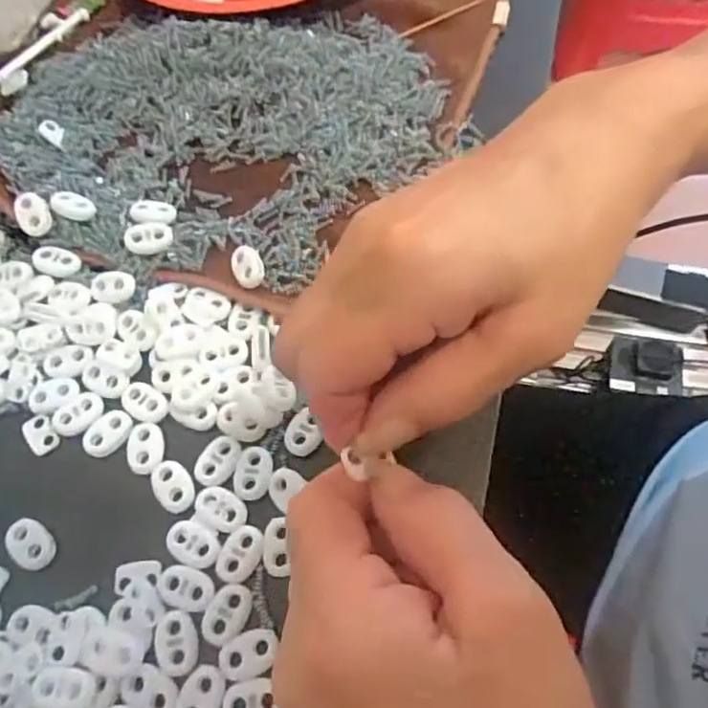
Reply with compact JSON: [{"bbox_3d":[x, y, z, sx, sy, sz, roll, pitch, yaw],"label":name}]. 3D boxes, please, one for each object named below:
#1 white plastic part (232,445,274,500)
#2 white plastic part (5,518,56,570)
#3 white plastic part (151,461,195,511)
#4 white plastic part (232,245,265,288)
[{"bbox_3d":[-0.042,0.049,0.262,0.016,0.004,0.022,4,64,5],"label":"white plastic part"},{"bbox_3d":[-0.132,0.078,0.258,0.015,0.006,0.023,-41,69,-17],"label":"white plastic part"},{"bbox_3d":[-0.076,0.055,0.262,0.015,0.004,0.023,-28,66,-11],"label":"white plastic part"},{"bbox_3d":[-0.051,-0.042,0.302,0.014,0.007,0.021,-22,65,-8],"label":"white plastic part"}]

